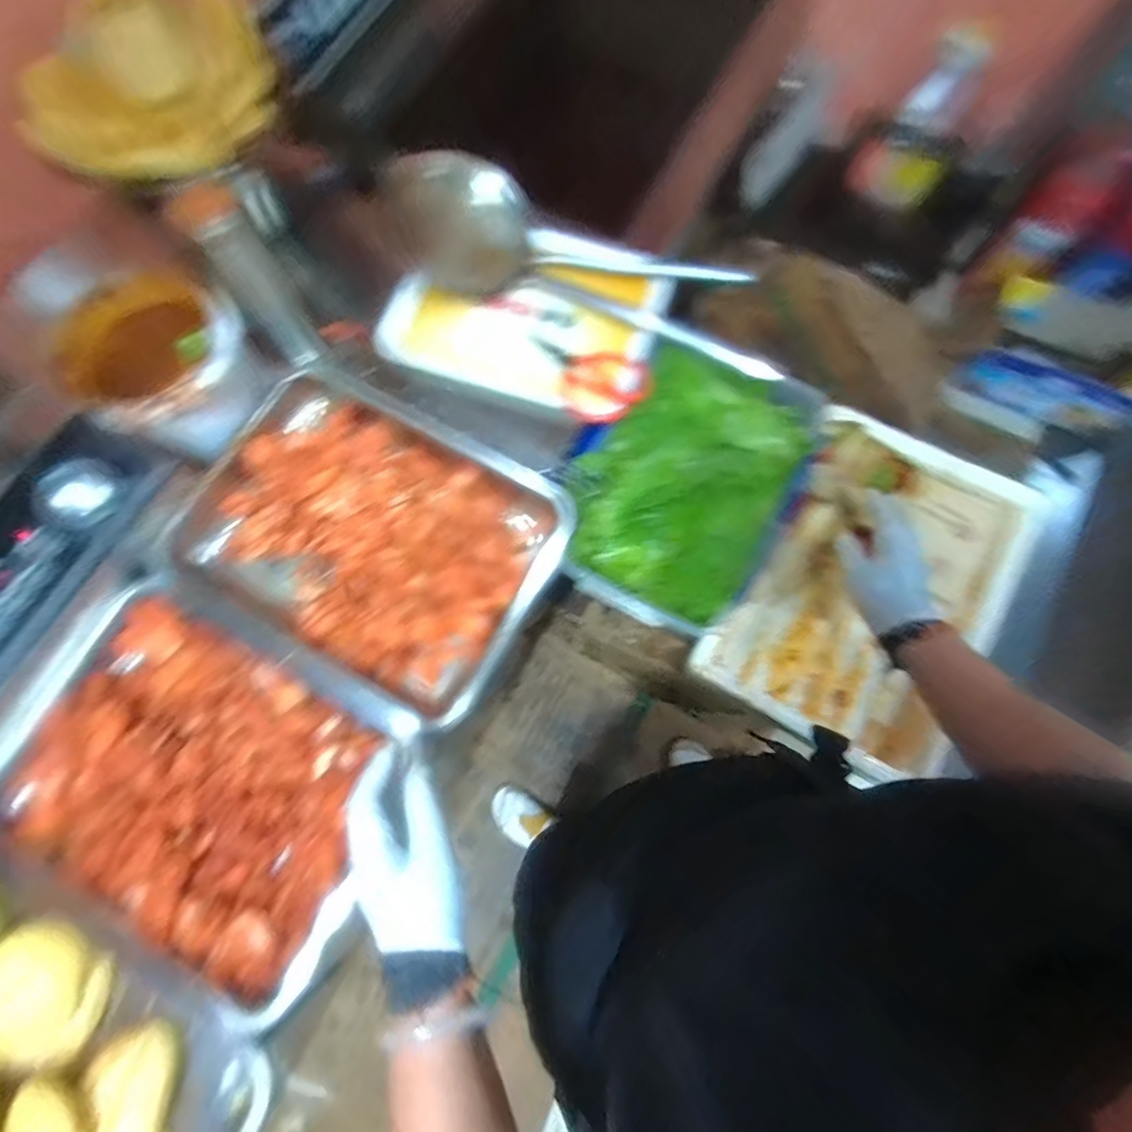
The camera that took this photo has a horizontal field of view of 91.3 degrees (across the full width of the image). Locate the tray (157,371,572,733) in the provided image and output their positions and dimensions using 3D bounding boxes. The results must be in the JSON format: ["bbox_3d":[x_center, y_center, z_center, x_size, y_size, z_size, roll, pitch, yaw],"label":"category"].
[{"bbox_3d":[-0.225,-0.037,0.635,0.418,0.044,0.306,28,76,8],"label":"tray"}]

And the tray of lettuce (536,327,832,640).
[{"bbox_3d":[0.153,-0.115,0.733,0.270,0.108,0.369,26,76,8],"label":"tray of lettuce"}]

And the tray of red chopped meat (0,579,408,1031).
[{"bbox_3d":[-0.384,0.224,0.584,0.408,0.053,0.290,28,76,8],"label":"tray of red chopped meat"}]

